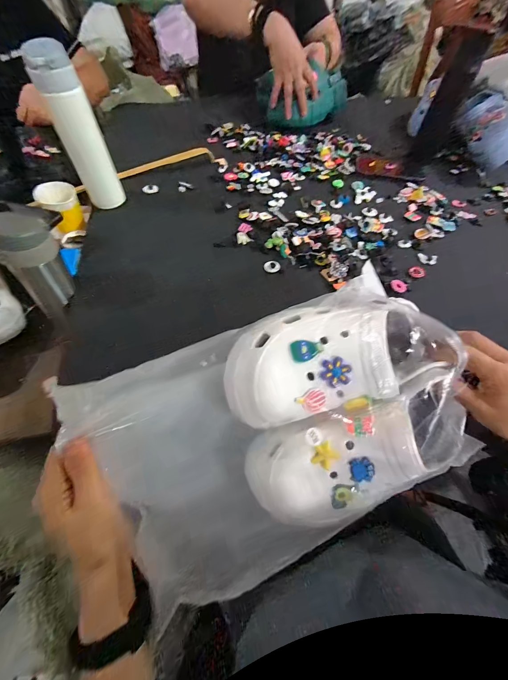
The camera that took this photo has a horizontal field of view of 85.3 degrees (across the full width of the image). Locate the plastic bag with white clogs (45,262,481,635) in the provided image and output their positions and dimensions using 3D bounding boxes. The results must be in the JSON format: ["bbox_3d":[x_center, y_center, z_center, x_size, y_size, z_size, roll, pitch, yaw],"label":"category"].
[{"bbox_3d":[0.031,0.086,0.280,0.358,0.093,0.224,-21,88,-2],"label":"plastic bag with white clogs"}]

